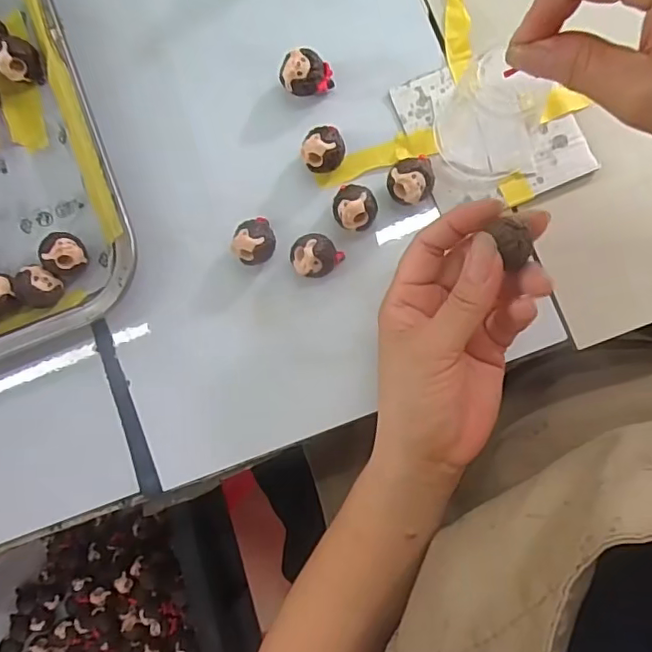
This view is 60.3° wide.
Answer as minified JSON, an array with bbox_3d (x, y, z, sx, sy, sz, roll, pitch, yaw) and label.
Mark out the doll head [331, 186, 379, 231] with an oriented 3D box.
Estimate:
[{"bbox_3d":[0.017,-0.066,0.319,0.024,0.024,0.024,-11,86,6],"label":"doll head"}]

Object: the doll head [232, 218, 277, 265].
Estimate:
[{"bbox_3d":[-0.041,-0.048,0.323,0.025,0.022,0.024,0,87,7],"label":"doll head"}]

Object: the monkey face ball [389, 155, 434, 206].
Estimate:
[{"bbox_3d":[0.048,-0.080,0.317,0.025,0.019,0.024,-9,86,6],"label":"monkey face ball"}]

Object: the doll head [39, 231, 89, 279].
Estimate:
[{"bbox_3d":[-0.156,-0.042,0.334,0.021,0.024,0.023,0,87,7],"label":"doll head"}]

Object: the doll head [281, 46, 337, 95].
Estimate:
[{"bbox_3d":[-0.012,-0.147,0.329,0.028,0.023,0.024,-24,84,5],"label":"doll head"}]

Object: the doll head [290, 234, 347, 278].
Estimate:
[{"bbox_3d":[-0.006,-0.040,0.320,0.025,0.022,0.025,0,87,7],"label":"doll head"}]

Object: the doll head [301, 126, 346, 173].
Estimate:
[{"bbox_3d":[-0.001,-0.100,0.324,0.023,0.026,0.024,0,87,7],"label":"doll head"}]

